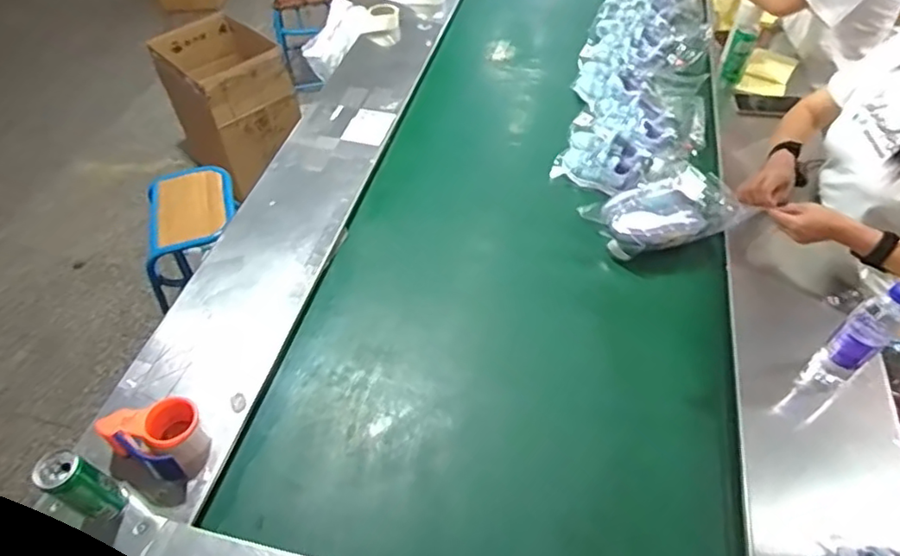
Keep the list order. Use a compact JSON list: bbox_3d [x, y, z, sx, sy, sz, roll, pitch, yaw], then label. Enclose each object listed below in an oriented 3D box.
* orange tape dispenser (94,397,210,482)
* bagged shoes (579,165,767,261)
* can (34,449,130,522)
[{"bbox_3d":[-0.446,0.243,0.900,0.140,0.074,0.113,26,56,19],"label":"orange tape dispenser"},{"bbox_3d":[0.472,-0.147,1.236,0.327,0.110,0.200,-12,53,-8],"label":"bagged shoes"},{"bbox_3d":[-0.507,0.290,0.801,0.049,0.149,0.053,0,52,0],"label":"can"}]

